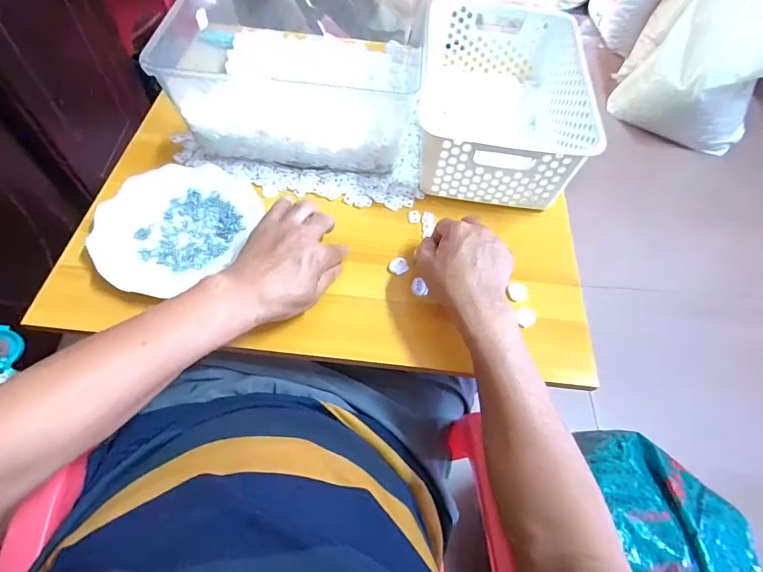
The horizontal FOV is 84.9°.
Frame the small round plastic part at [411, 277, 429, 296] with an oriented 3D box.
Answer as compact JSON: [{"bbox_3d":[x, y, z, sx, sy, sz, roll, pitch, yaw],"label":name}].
[{"bbox_3d":[0.042,0.001,0.472,0.013,0.011,0.021,-24,64,-18],"label":"small round plastic part"}]

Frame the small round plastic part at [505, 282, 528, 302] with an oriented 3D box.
[{"bbox_3d":[0.153,0.006,0.472,0.017,0.015,0.021,-28,65,-20],"label":"small round plastic part"}]

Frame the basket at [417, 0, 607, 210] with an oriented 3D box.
[{"bbox_3d":[0.162,-0.253,0.572,0.205,0.099,0.303,8,58,0],"label":"basket"}]

